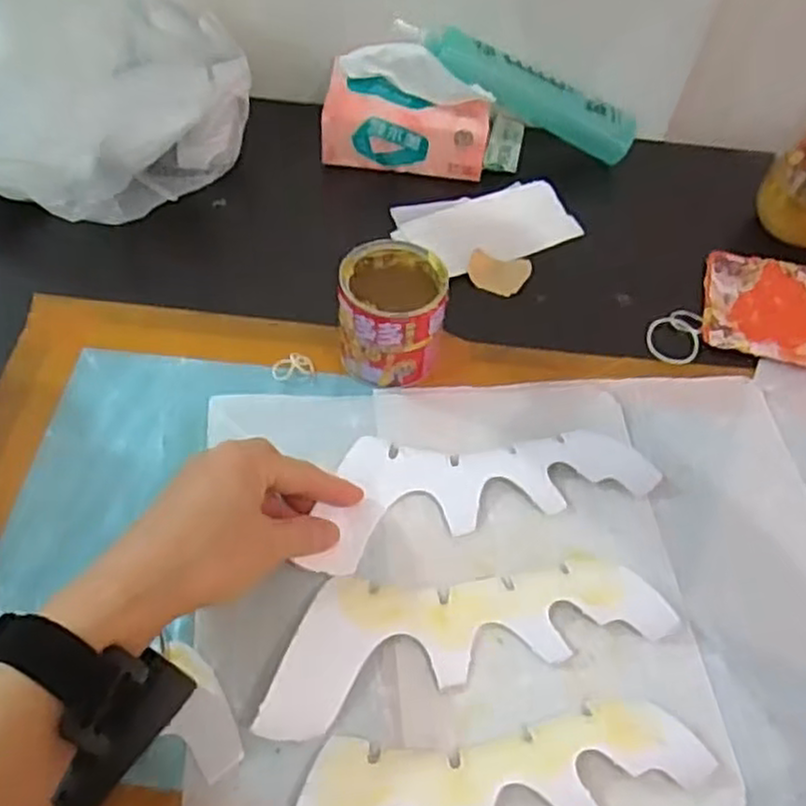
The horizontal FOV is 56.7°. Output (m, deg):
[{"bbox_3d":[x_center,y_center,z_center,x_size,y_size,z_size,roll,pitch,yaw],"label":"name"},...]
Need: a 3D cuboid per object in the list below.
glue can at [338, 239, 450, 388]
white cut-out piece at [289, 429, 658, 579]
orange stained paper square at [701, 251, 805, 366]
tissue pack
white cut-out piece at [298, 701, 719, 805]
[{"bbox_3d":[-0.009,-0.055,0.470,0.066,0.066,0.066,1,53,-4],"label":"glue can"},{"bbox_3d":[0.043,0.041,0.439,0.204,0.008,0.072,-13,57,-12],"label":"white cut-out piece"},{"bbox_3d":[0.261,-0.070,0.541,0.080,0.010,0.099,16,54,7],"label":"orange stained paper square"},{"bbox_3d":[0.004,-0.229,0.588,0.132,0.086,0.055,6,53,0],"label":"tissue pack"},{"bbox_3d":[0.036,0.176,0.334,0.207,0.014,0.071,-11,55,-13],"label":"white cut-out piece"}]

